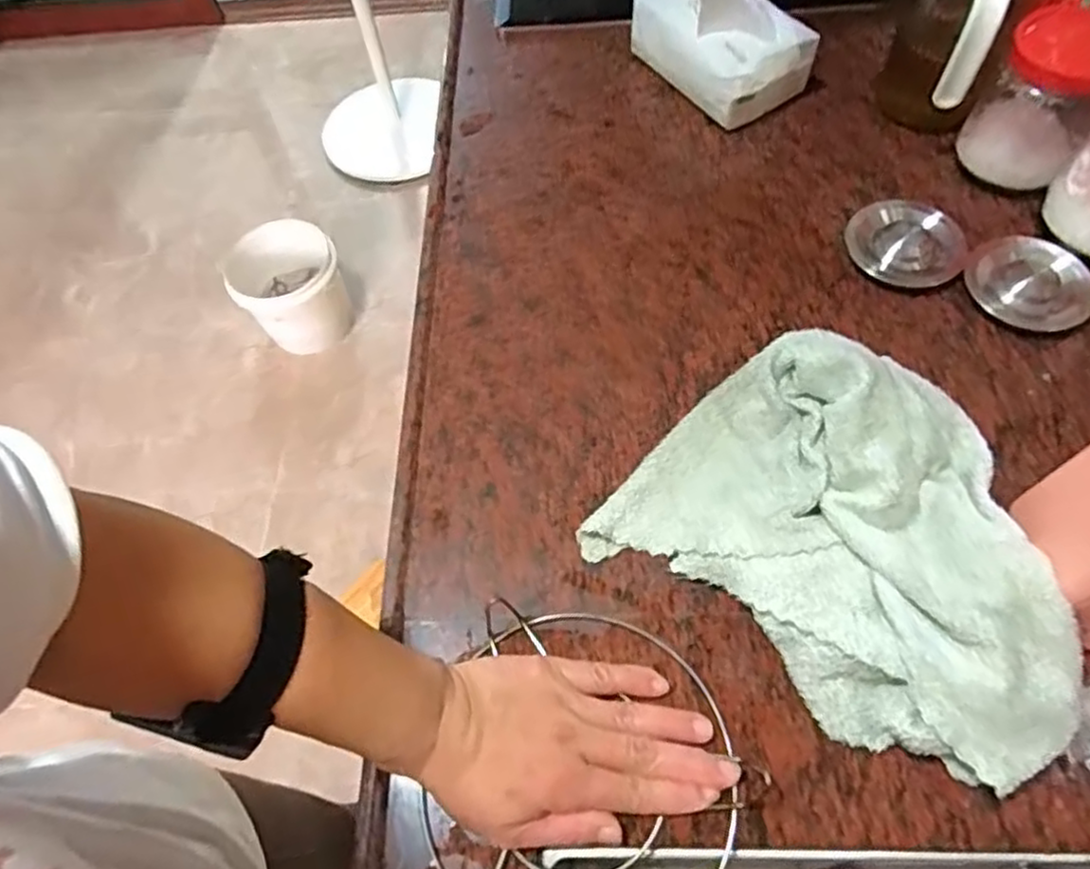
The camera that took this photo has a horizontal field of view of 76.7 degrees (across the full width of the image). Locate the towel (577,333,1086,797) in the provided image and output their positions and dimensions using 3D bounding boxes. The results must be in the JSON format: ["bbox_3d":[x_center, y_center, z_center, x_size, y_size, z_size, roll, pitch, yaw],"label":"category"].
[{"bbox_3d":[0.174,0.046,0.401,0.242,0.059,0.202,28,67,18],"label":"towel"}]

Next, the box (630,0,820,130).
[{"bbox_3d":[0.154,-0.363,0.595,0.093,0.116,0.144,-26,63,-10],"label":"box"}]

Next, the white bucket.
[{"bbox_3d":[-0.526,-0.300,1.447,0.210,0.220,0.176,-31,63,-12],"label":"white bucket"}]

